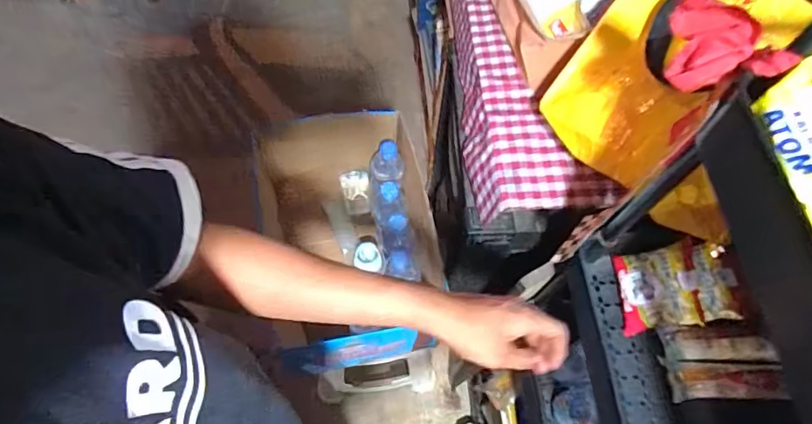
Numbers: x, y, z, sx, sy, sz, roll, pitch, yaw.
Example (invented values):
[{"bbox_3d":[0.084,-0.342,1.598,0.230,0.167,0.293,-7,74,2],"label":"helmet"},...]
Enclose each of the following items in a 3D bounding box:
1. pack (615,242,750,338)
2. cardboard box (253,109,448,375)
[{"bbox_3d":[0.327,0.091,0.597,0.121,0.052,0.095,-1,65,-3],"label":"pack"},{"bbox_3d":[-0.109,0.058,0.956,0.274,0.260,0.424,-10,65,-7],"label":"cardboard box"}]

